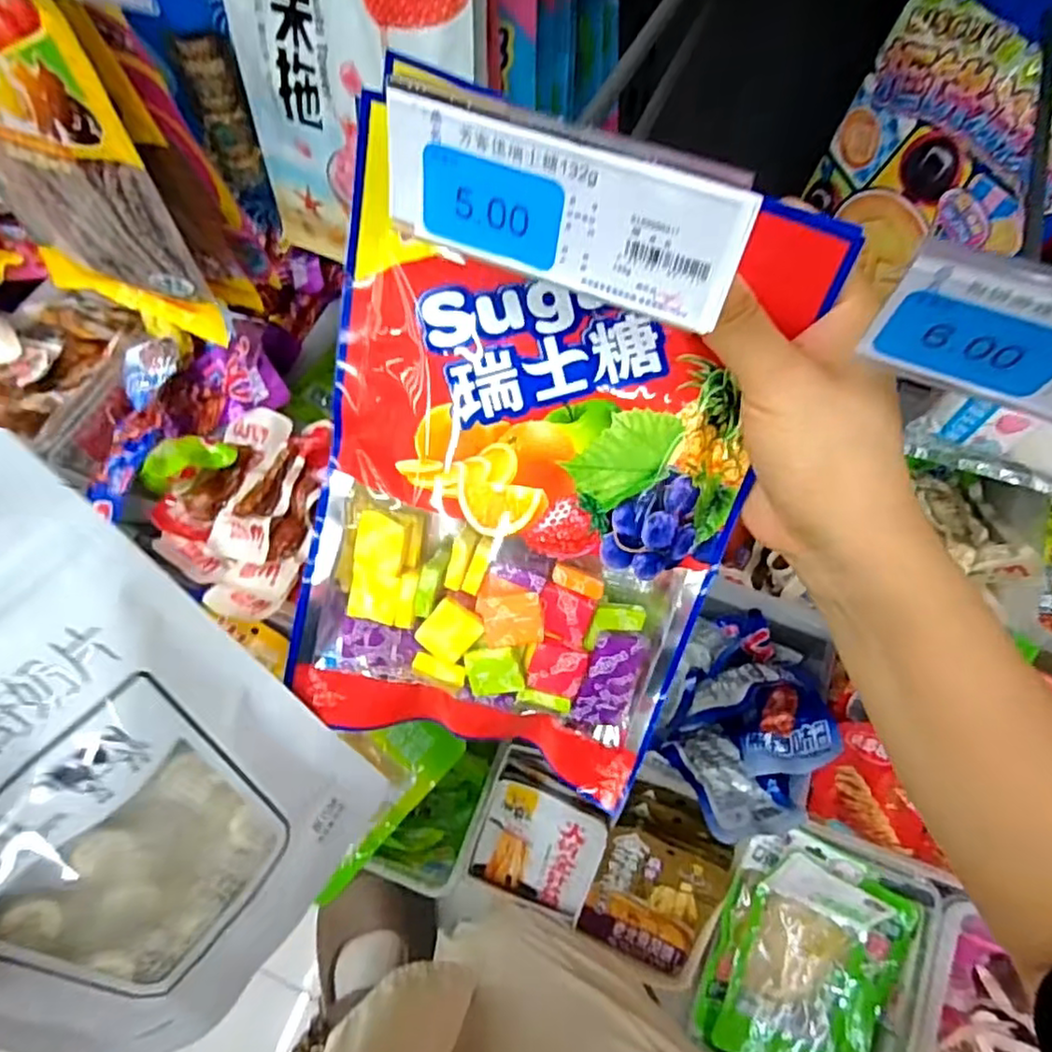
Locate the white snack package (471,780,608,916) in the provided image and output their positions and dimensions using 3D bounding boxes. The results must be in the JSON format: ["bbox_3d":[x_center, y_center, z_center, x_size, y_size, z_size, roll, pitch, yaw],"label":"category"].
[{"bbox_3d":[0.010,0.275,0.571,0.098,0.018,0.107,20,109,12],"label":"white snack package"}]

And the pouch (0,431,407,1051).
[{"bbox_3d":[-0.166,0.097,0.239,0.153,0.246,0.016,-48,34,-19],"label":"pouch"}]

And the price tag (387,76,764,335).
[{"bbox_3d":[0.009,-0.090,0.187,0.103,0.044,0.005,21,50,9],"label":"price tag"}]

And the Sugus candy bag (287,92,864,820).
[{"bbox_3d":[-0.003,-0.006,0.261,0.160,0.022,0.238,15,110,1],"label":"Sugus candy bag"}]

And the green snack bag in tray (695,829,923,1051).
[{"bbox_3d":[0.220,0.344,0.523,0.138,0.027,0.173,25,80,1],"label":"green snack bag in tray"}]

